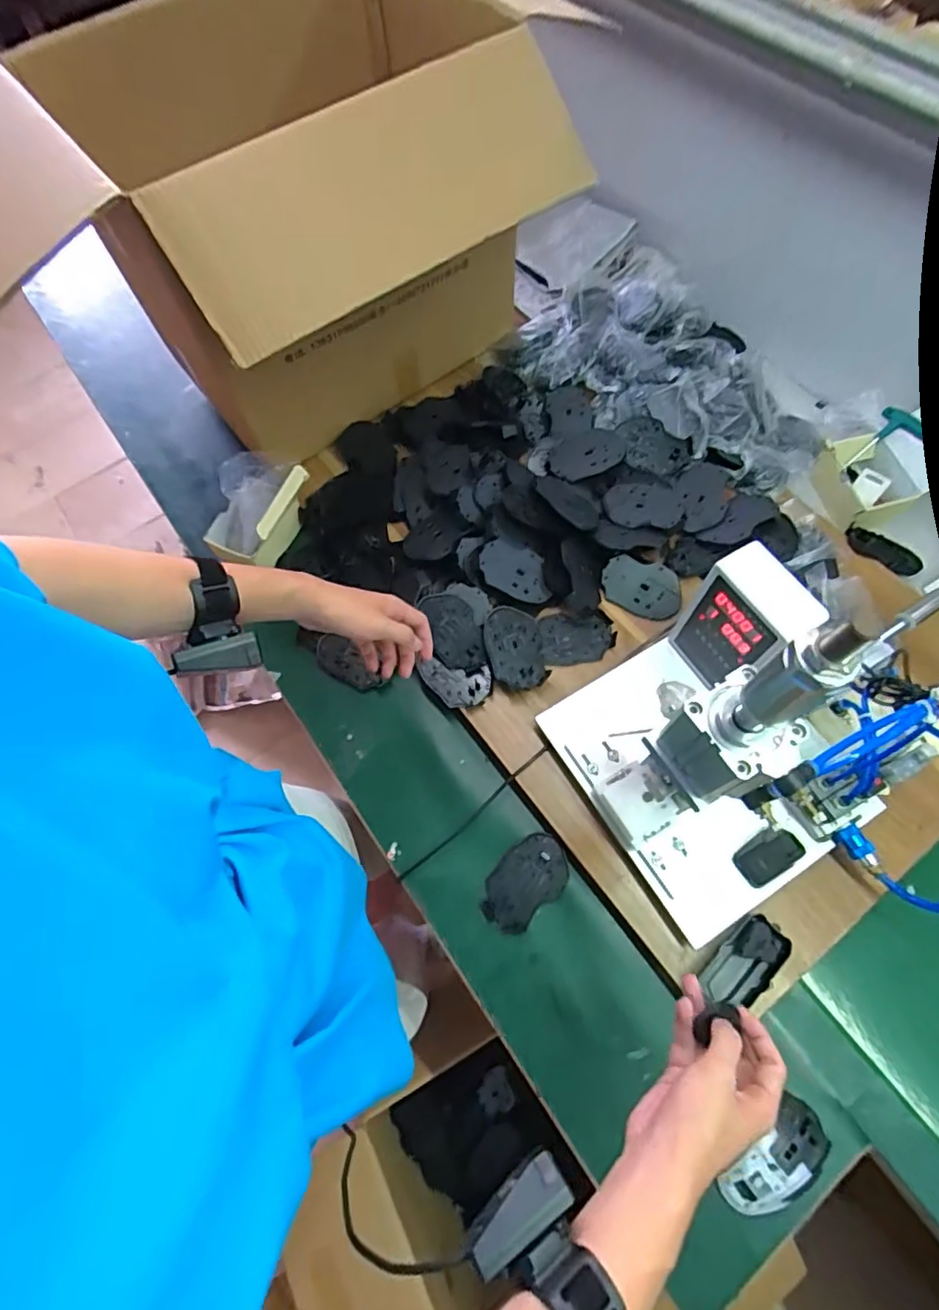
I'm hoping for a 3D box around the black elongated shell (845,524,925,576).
[{"bbox_3d":[0.598,-0.150,0.843,0.110,0.024,0.051,24,70,13],"label":"black elongated shell"}]

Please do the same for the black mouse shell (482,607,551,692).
[{"bbox_3d":[0.060,-0.007,0.774,0.074,0.035,0.110,-9,66,0],"label":"black mouse shell"}]

